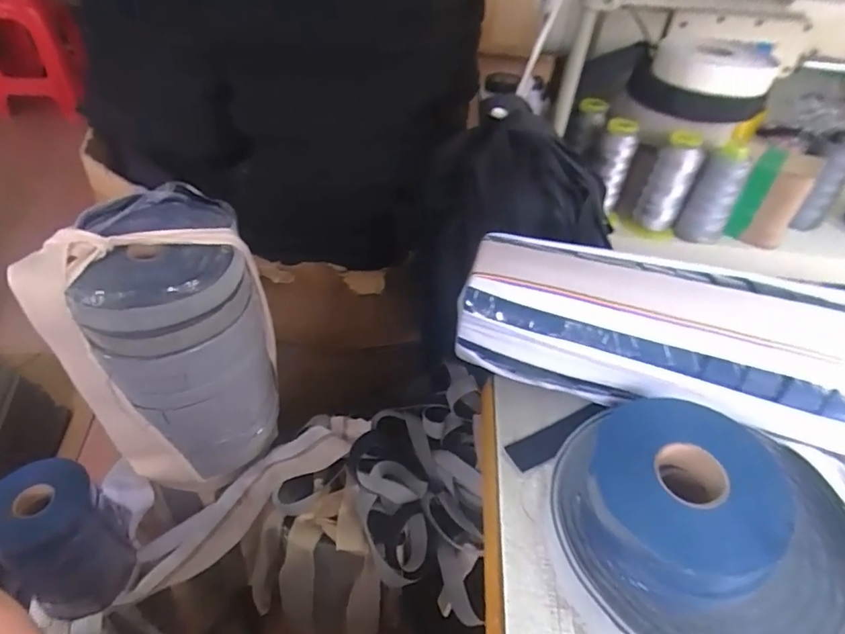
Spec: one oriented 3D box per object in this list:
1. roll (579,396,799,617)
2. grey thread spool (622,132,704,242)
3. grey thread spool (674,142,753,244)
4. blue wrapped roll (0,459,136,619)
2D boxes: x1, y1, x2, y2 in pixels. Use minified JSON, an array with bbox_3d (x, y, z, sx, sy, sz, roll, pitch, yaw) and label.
[{"bbox_3d":[0.159,0.110,0.315,0.104,0.057,0.112,3,43,-3],"label":"roll"},{"bbox_3d":[0.287,-0.153,0.602,0.050,0.118,0.047,27,46,21],"label":"grey thread spool"},{"bbox_3d":[0.338,-0.140,0.586,0.046,0.105,0.046,3,43,-3],"label":"grey thread spool"},{"bbox_3d":[-0.442,0.277,0.634,0.112,0.174,0.114,3,43,-3],"label":"blue wrapped roll"}]

